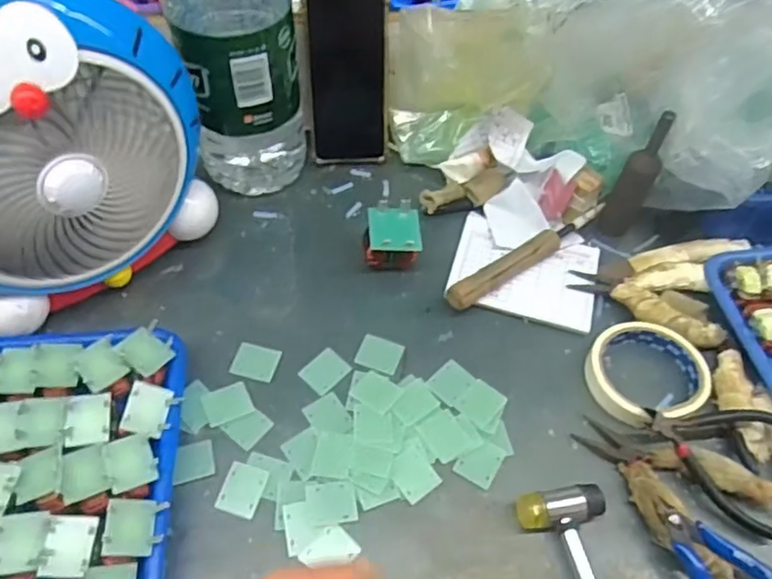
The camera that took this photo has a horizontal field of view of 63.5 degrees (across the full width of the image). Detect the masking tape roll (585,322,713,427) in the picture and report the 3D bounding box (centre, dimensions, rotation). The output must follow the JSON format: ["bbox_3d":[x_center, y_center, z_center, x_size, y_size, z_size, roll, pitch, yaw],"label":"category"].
[{"bbox_3d":[0.215,0.067,0.514,0.095,0.025,0.088,1,55,-2],"label":"masking tape roll"}]

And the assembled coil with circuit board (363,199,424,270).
[{"bbox_3d":[0.005,-0.045,0.571,0.049,0.048,0.054,-1,55,-4],"label":"assembled coil with circuit board"}]

